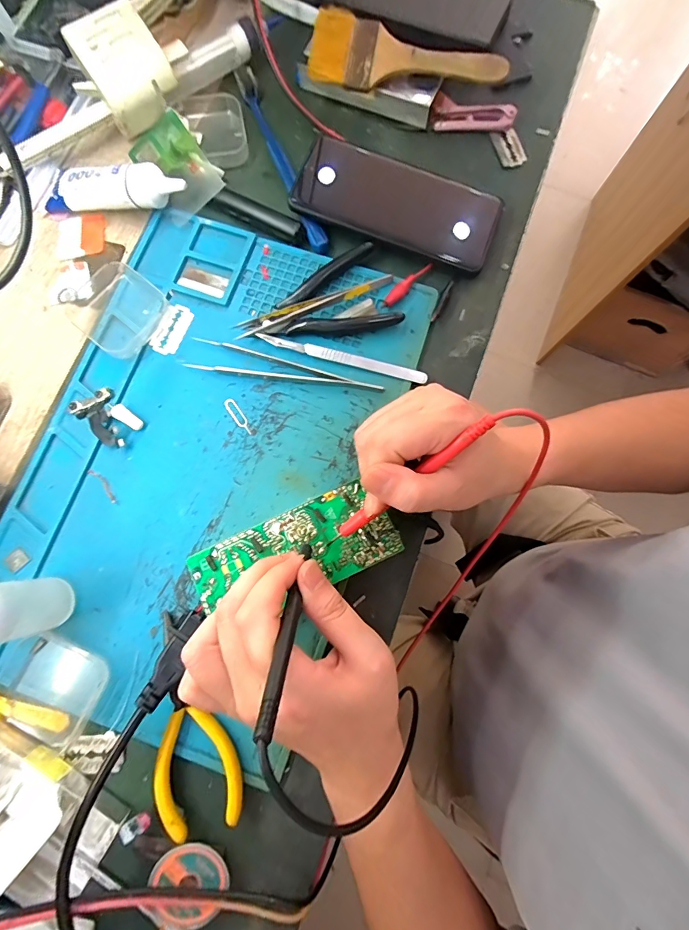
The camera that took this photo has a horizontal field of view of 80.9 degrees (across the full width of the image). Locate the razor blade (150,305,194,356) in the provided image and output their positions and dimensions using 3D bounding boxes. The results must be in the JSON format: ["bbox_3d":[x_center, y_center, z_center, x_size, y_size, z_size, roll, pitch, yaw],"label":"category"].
[{"bbox_3d":[-0.137,-0.108,0.322,0.022,0.004,0.042,26,81,-1],"label":"razor blade"}]

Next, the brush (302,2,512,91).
[{"bbox_3d":[0.049,-0.336,0.341,0.162,0.010,0.064,24,88,4],"label":"brush"}]

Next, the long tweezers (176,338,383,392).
[{"bbox_3d":[-0.047,-0.071,0.311,0.151,0.009,0.024,15,80,2],"label":"long tweezers"}]

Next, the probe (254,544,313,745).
[{"bbox_3d":[-0.027,0.078,0.198,0.008,0.108,0.008,6,119,1],"label":"probe"}]

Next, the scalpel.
[{"bbox_3d":[-0.001,-0.084,0.315,0.132,0.004,0.010,15,80,3],"label":"scalpel"}]

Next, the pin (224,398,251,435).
[{"bbox_3d":[-0.081,-0.037,0.309,0.008,0.004,0.033,-34,82,-10],"label":"pin"}]

